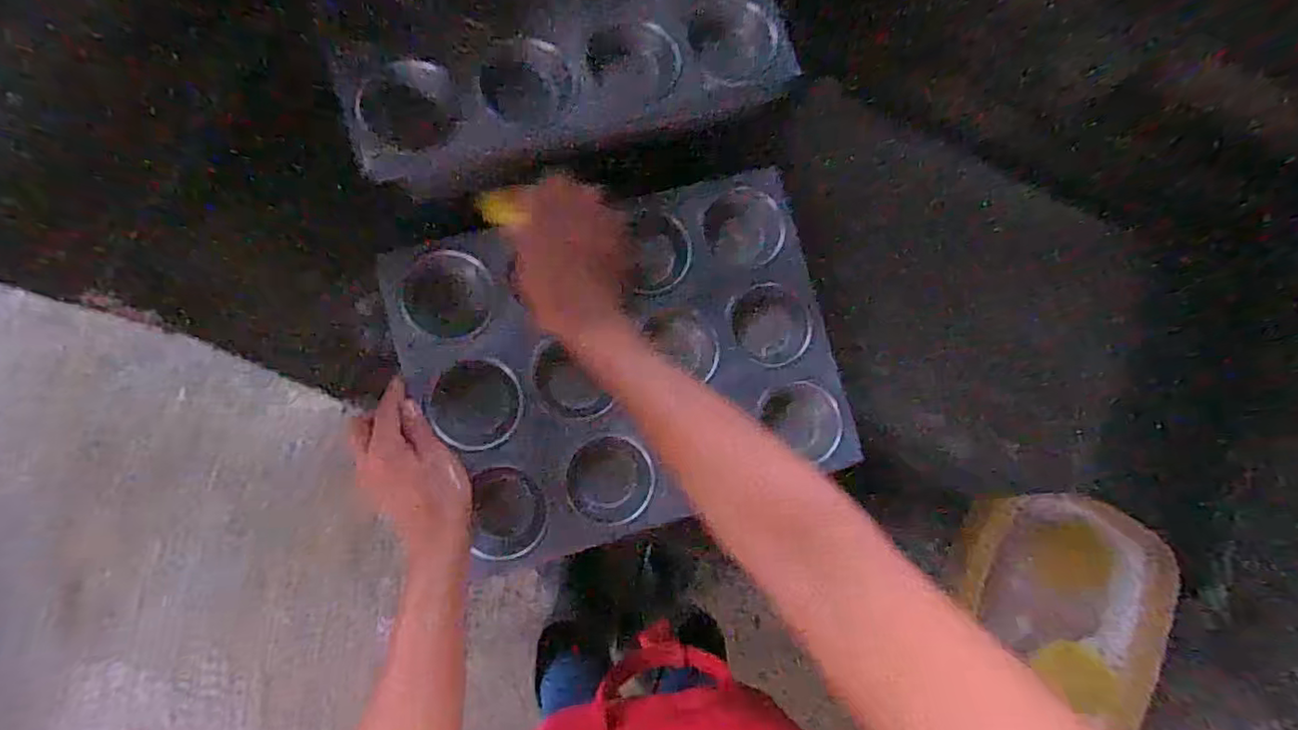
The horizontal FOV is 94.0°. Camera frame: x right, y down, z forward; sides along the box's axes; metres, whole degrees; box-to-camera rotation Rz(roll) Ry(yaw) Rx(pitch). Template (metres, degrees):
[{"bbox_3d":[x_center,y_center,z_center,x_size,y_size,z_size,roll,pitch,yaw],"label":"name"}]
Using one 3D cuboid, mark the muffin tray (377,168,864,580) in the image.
[{"bbox_3d":[-0.014,0.000,0.482,0.326,0.025,0.251,-15,87,-9],"label":"muffin tray"}]

